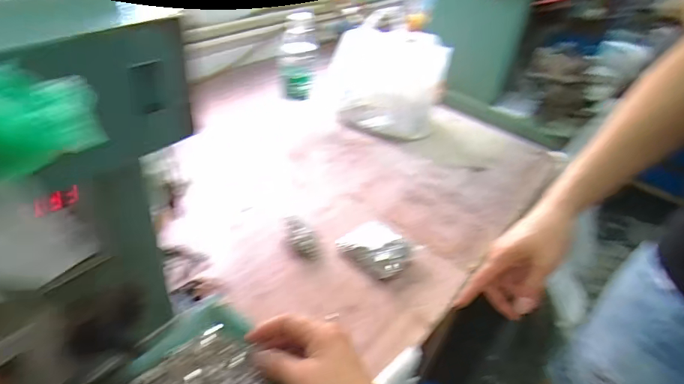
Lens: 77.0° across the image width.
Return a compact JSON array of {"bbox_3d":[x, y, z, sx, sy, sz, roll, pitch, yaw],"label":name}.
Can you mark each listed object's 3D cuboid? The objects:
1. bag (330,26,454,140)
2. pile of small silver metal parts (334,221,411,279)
[{"bbox_3d":[0.094,-0.230,0.911,0.246,0.200,0.134,9,38,2],"label":"bag"},{"bbox_3d":[0.051,0.084,0.643,0.102,0.037,0.073,34,45,30],"label":"pile of small silver metal parts"}]

